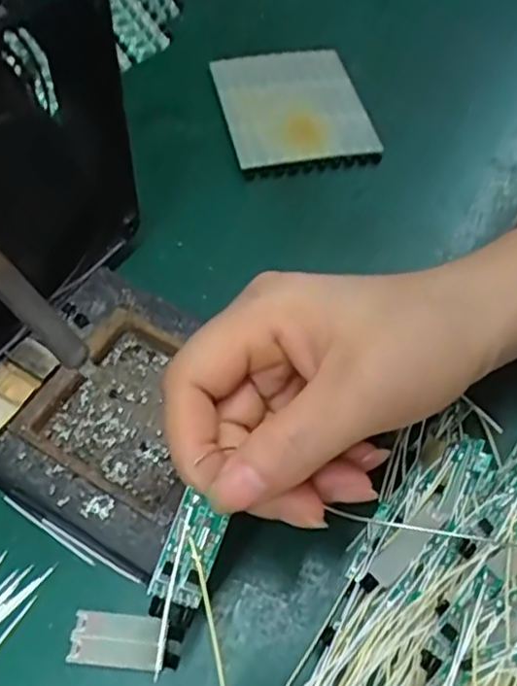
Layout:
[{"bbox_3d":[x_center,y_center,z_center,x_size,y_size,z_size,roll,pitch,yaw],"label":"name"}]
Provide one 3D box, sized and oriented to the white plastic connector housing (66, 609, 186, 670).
[{"bbox_3d":[-0.044,0.099,0.219,0.036,0.005,0.017,7,56,2],"label":"white plastic connector housing"}]

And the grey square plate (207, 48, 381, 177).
[{"bbox_3d":[0.020,-0.136,0.378,0.076,0.011,0.096,-10,57,-10],"label":"grey square plate"}]

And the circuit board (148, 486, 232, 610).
[{"bbox_3d":[-0.020,0.061,0.192,0.016,0.004,0.029,26,73,-17],"label":"circuit board"}]

